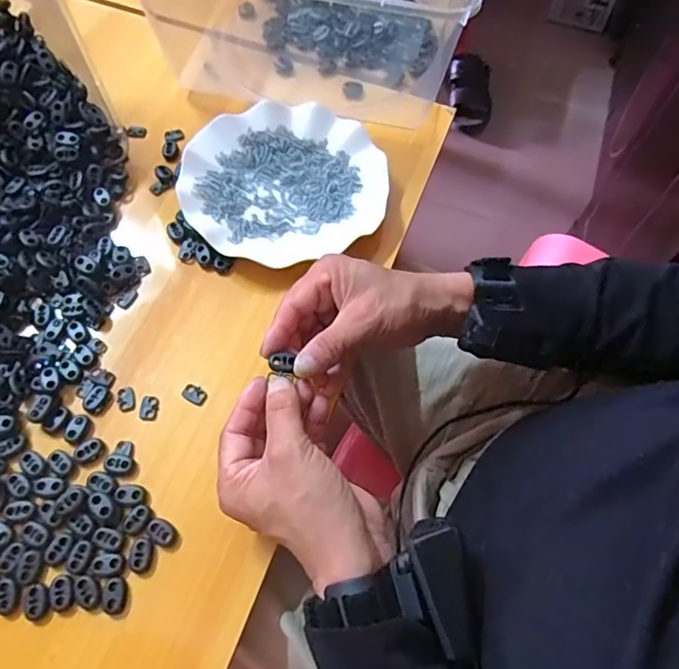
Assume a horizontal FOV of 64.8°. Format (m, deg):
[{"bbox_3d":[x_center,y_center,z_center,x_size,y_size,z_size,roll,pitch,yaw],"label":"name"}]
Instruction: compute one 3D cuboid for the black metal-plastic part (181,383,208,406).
[{"bbox_3d":[-0.111,0.046,0.410,0.020,0.004,0.013,25,65,13],"label":"black metal-plastic part"}]

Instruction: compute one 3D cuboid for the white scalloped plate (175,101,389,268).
[{"bbox_3d":[-0.049,-0.140,0.486,0.178,0.021,0.176,0,62,0],"label":"white scalloped plate"}]

